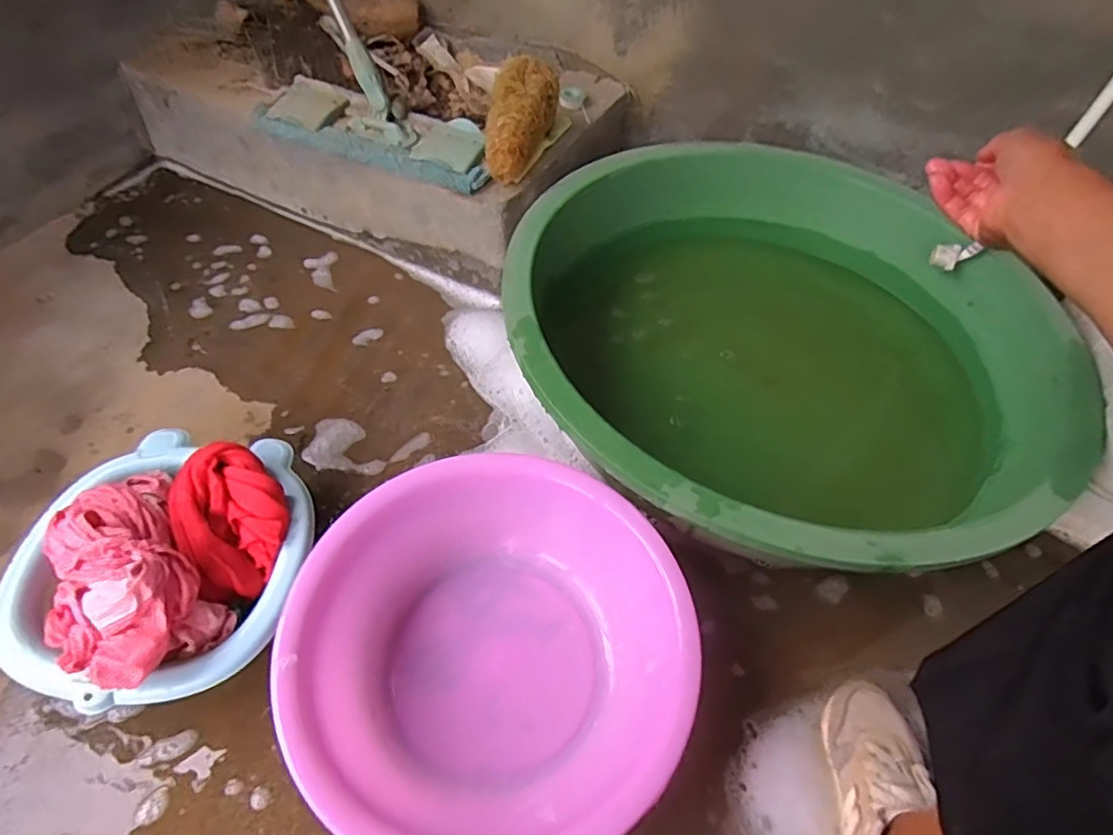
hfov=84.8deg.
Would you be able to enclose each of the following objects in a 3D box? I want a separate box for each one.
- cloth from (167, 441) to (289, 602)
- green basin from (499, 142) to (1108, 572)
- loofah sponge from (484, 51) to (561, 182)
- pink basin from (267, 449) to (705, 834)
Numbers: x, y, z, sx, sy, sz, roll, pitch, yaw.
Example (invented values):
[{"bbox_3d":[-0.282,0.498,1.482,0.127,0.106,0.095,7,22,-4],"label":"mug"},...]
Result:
[{"bbox_3d":[-0.343,0.103,0.645,0.100,0.069,0.153,-21,57,-19],"label":"cloth"},{"bbox_3d":[0.279,-0.082,0.877,0.675,0.252,0.710,2,52,-3],"label":"green basin"},{"bbox_3d":[-0.055,-0.434,0.884,0.088,0.066,0.202,13,76,6],"label":"loofah sponge"},{"bbox_3d":[-0.057,0.238,0.606,0.366,0.125,0.346,-21,57,-19],"label":"pink basin"}]

